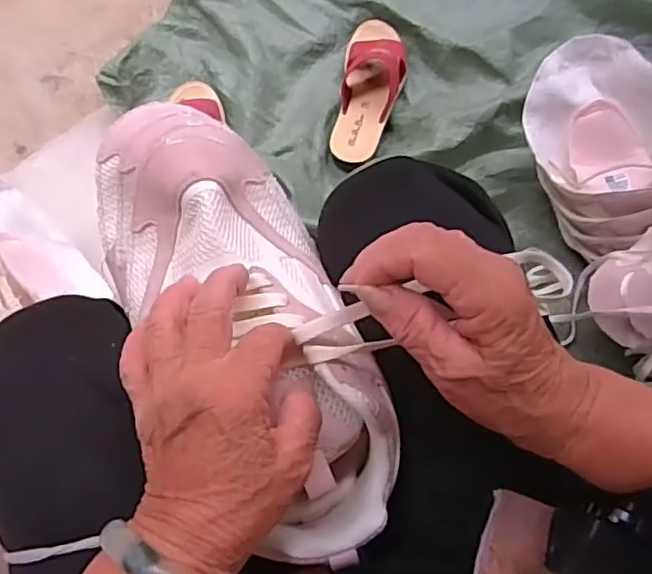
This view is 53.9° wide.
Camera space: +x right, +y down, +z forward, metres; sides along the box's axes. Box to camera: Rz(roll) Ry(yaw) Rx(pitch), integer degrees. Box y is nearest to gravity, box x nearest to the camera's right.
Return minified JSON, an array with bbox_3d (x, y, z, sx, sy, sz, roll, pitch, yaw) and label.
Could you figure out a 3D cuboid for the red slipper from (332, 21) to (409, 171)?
[{"bbox_3d":[0.063,-0.277,0.896,0.088,0.055,0.238,9,74,3],"label":"red slipper"}]

